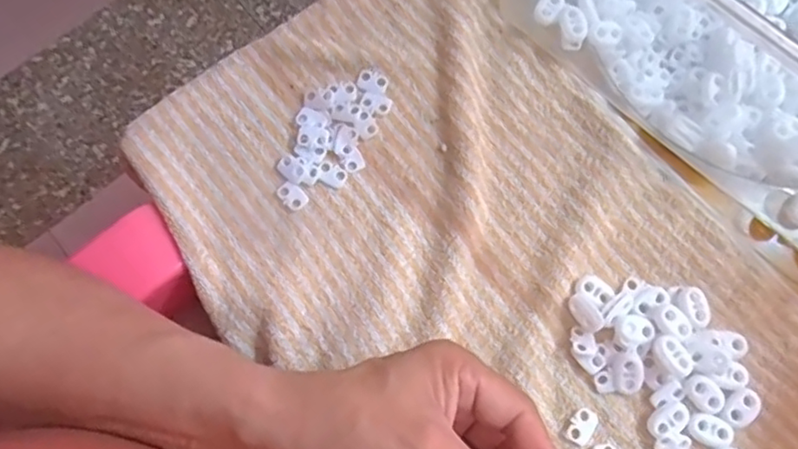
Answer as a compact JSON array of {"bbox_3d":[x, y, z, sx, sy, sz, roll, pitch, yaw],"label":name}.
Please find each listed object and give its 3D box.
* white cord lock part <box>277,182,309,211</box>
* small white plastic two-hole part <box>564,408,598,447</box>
[{"bbox_3d":[-0.061,-0.016,0.355,0.013,0.004,0.017,-42,80,-10],"label":"white cord lock part"},{"bbox_3d":[0.096,0.106,0.323,0.013,0.004,0.019,33,79,9],"label":"small white plastic two-hole part"}]

